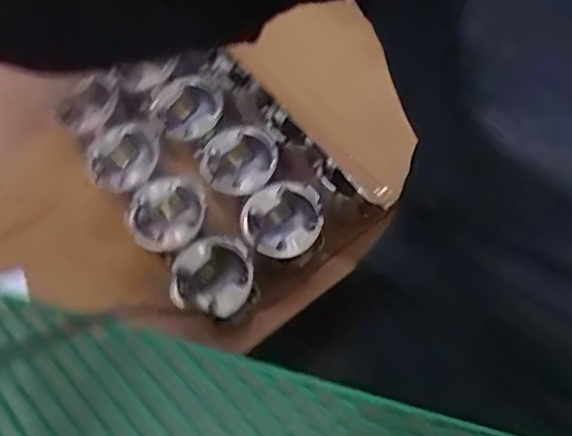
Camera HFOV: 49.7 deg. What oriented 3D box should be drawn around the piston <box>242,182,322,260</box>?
[{"bbox_3d":[-0.005,0.007,0.889,0.105,0.065,0.110,-3,63,5],"label":"piston"}]

